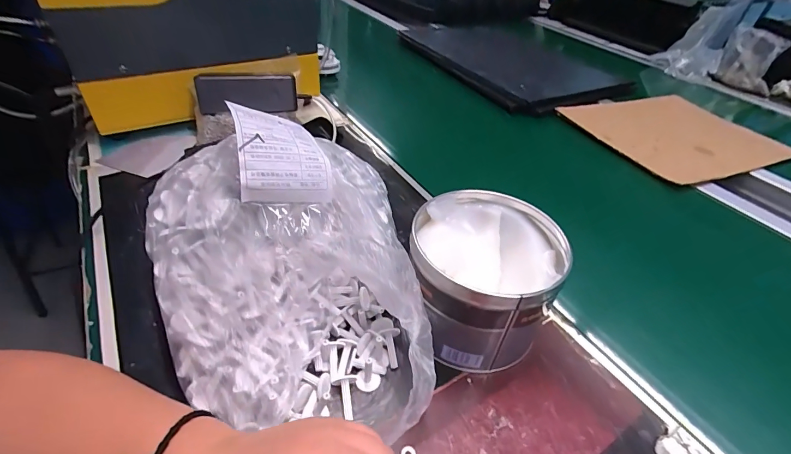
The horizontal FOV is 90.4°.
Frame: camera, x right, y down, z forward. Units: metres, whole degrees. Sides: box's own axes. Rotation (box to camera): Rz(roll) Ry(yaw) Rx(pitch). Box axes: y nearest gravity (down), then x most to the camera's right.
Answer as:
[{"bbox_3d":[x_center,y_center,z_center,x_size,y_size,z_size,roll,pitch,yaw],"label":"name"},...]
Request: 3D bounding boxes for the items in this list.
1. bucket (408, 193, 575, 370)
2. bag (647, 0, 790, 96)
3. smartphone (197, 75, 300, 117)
[{"bbox_3d":[0.076,0.047,0.352,0.120,0.101,0.124,3,40,-3],"label":"bucket"},{"bbox_3d":[0.873,-0.498,1.028,0.272,0.200,0.227,29,45,25],"label":"bag"},{"bbox_3d":[-0.209,-0.184,0.552,0.135,0.066,0.012,-2,61,-6],"label":"smartphone"}]

